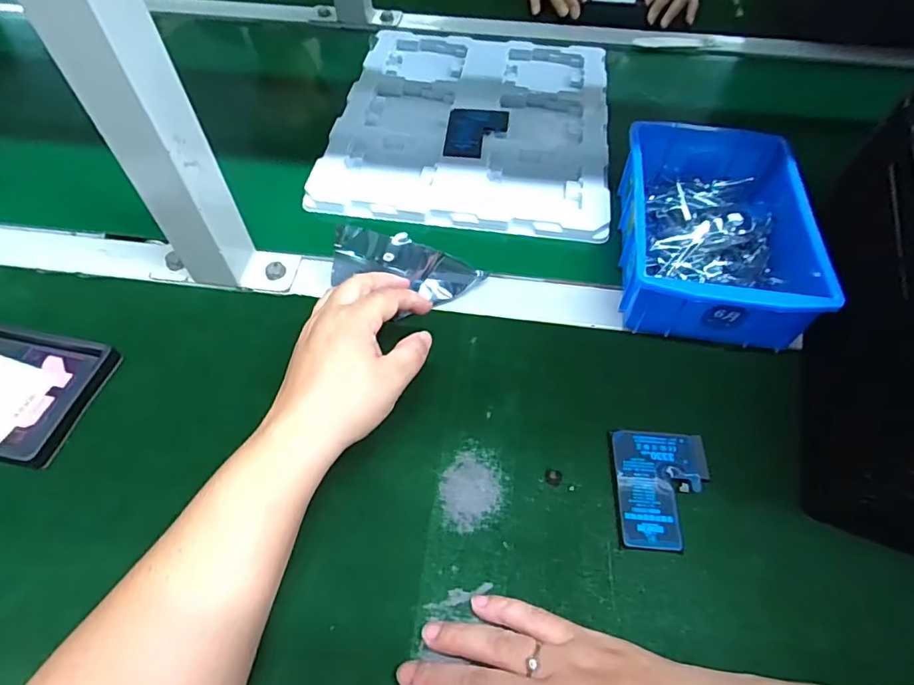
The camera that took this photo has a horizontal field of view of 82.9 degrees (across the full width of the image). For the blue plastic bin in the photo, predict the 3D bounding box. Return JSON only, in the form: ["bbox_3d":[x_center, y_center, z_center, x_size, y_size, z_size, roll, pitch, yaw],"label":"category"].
[{"bbox_3d":[0.202,-0.095,0.421,0.127,0.066,0.202,8,56,5],"label":"blue plastic bin"}]

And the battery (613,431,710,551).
[{"bbox_3d":[0.131,0.093,0.329,0.058,0.007,0.075,5,56,2],"label":"battery"}]

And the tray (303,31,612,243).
[{"bbox_3d":[0.018,-0.242,0.550,0.274,0.017,0.326,6,56,3],"label":"tray"}]

